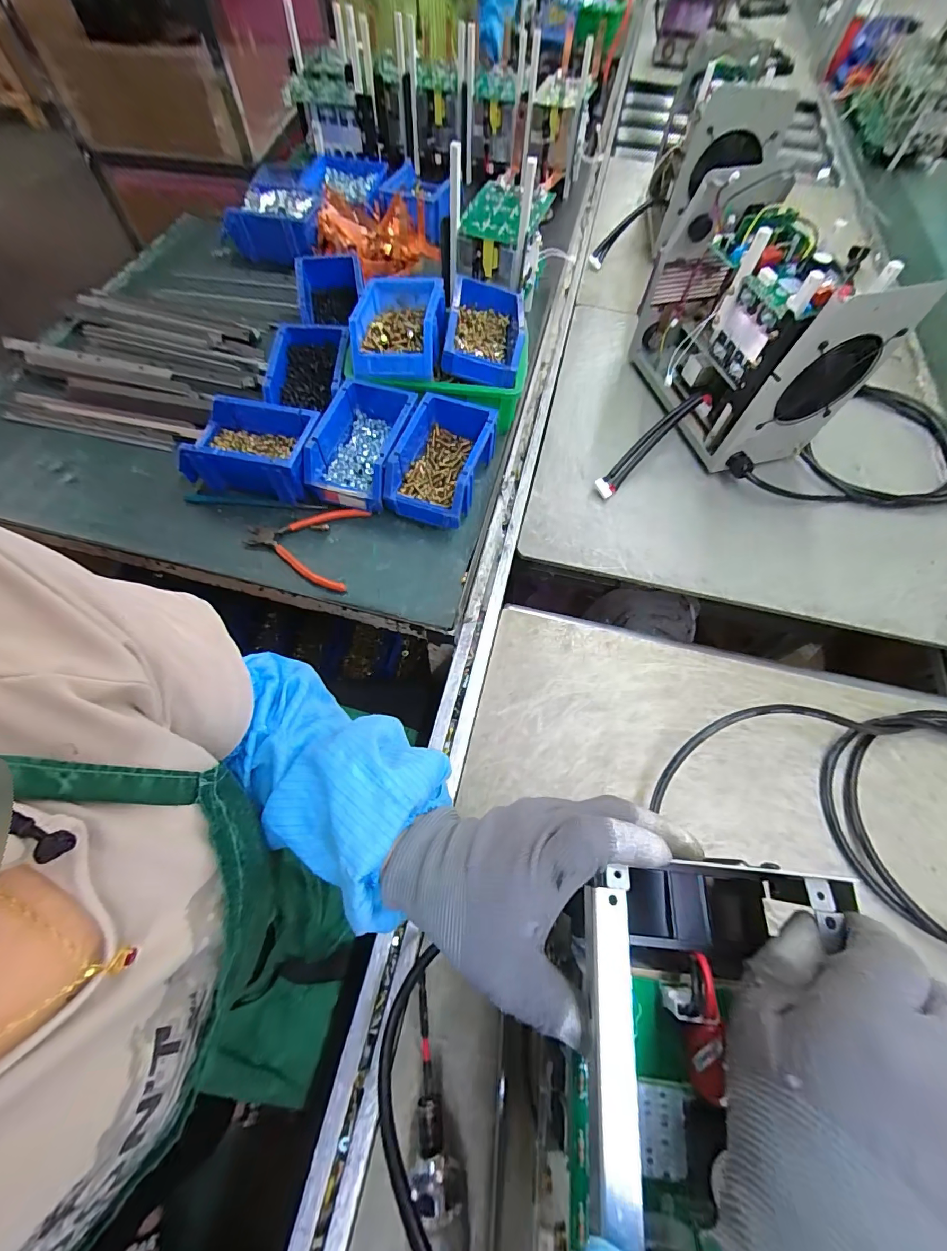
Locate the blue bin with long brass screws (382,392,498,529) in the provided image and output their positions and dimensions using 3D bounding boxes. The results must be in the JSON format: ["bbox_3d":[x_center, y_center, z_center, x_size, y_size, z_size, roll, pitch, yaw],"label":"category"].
[{"bbox_3d":[-0.041,-0.210,0.549,0.105,0.074,0.160,18,64,7],"label":"blue bin with long brass screws"}]

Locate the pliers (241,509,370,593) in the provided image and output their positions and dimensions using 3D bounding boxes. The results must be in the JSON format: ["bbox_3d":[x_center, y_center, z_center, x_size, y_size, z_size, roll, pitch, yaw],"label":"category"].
[{"bbox_3d":[-0.208,-0.102,0.524,0.134,0.008,0.115,9,65,2],"label":"pliers"}]

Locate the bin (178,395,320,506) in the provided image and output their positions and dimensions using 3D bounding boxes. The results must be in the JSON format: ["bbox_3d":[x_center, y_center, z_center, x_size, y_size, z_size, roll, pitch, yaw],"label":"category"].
[{"bbox_3d":[-0.281,-0.225,0.542,0.162,0.073,0.104,9,63,2],"label":"bin"}]

